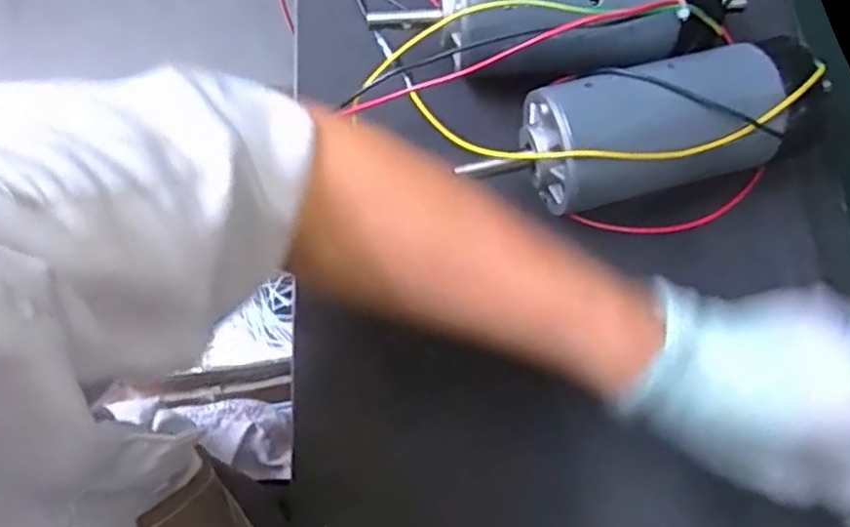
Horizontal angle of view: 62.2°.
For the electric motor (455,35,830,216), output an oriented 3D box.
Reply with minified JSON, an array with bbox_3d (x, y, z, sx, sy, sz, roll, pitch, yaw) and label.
[{"bbox_3d":[0.124,-0.073,0.418,0.201,0.075,0.065,-13,72,-6],"label":"electric motor"}]

